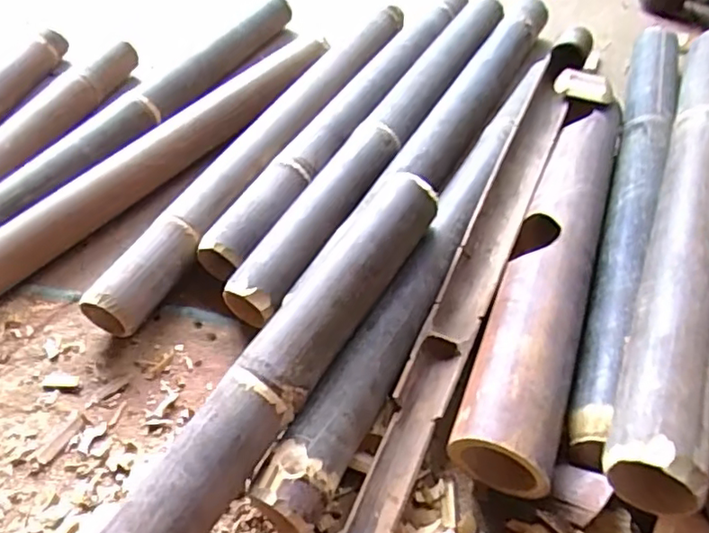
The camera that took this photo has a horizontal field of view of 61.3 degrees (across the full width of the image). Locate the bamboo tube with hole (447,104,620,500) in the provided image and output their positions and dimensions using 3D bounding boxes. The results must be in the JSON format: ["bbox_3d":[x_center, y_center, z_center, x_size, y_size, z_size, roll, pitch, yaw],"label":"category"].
[{"bbox_3d":[0.193,-0.009,0.586,0.083,0.065,0.458,14,50,18],"label":"bamboo tube with hole"}]

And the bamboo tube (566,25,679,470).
[{"bbox_3d":[0.306,-0.087,0.655,0.056,0.051,0.654,14,50,18],"label":"bamboo tube"}]

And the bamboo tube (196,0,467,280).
[{"bbox_3d":[0.004,-0.216,0.806,0.065,0.049,0.622,21,53,23],"label":"bamboo tube"}]

